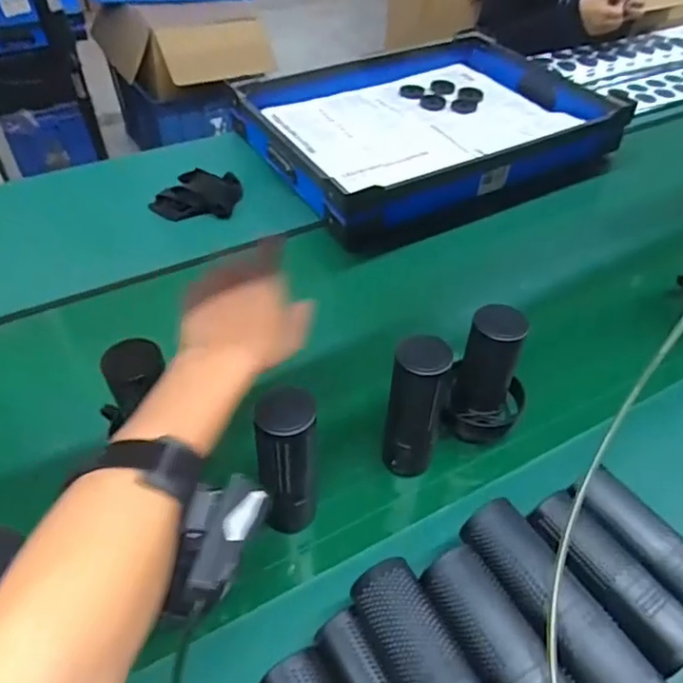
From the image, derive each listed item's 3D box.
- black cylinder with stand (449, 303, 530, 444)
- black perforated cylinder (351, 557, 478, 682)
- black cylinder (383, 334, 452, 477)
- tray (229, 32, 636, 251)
[{"bbox_3d":[0.159,0.042,0.610,0.079,0.165,0.064,18,49,15],"label":"black cylinder with stand"},{"bbox_3d":[0.059,0.234,0.430,0.050,0.043,0.142,-19,52,-19],"label":"black perforated cylinder"},{"bbox_3d":[0.076,0.070,0.577,0.062,0.163,0.045,9,47,7],"label":"black cylinder"},{"bbox_3d":[0.178,-0.460,1.138,0.721,0.083,0.557,-21,51,-20],"label":"tray"}]

